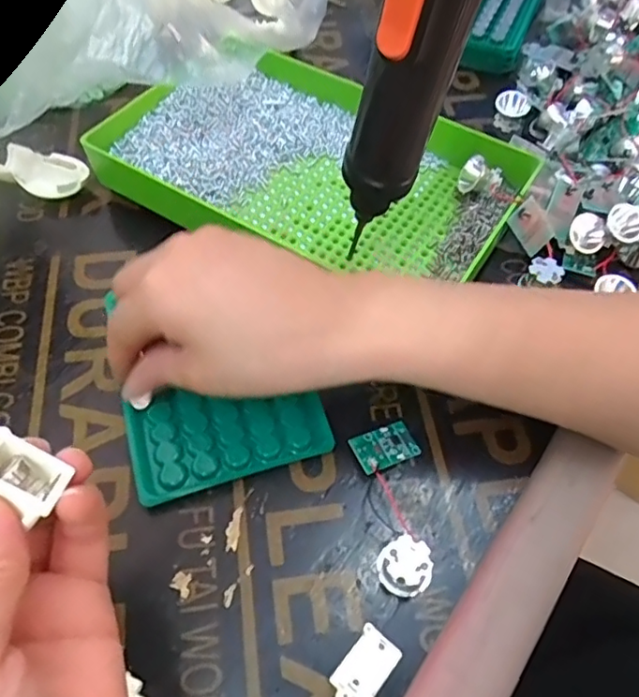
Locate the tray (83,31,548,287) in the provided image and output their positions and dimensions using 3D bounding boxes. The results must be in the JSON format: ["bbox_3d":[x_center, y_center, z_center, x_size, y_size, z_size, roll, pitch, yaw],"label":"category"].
[{"bbox_3d":[-0.009,-0.114,0.369,0.247,0.033,0.156,31,61,18],"label":"tray"}]

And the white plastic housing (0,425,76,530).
[{"bbox_3d":[-0.091,0.038,0.174,0.027,0.013,0.018,40,32,-14],"label":"white plastic housing"}]

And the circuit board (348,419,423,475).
[{"bbox_3d":[0.032,0.048,0.289,0.032,0.004,0.021,-17,61,-26],"label":"circuit board"}]

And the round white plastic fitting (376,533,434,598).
[{"bbox_3d":[0.036,0.094,0.254,0.023,0.017,0.023,1,56,-1],"label":"round white plastic fitting"}]

